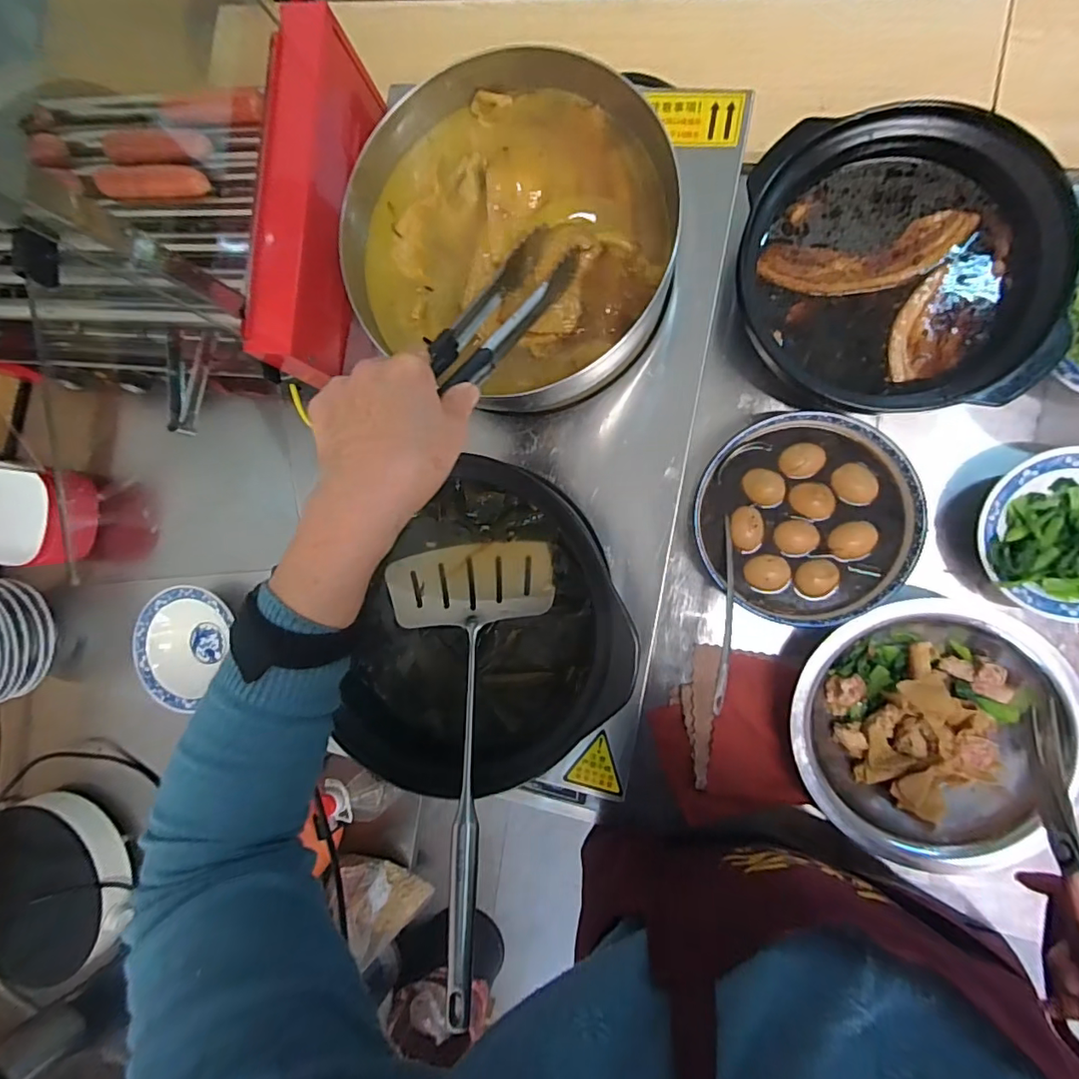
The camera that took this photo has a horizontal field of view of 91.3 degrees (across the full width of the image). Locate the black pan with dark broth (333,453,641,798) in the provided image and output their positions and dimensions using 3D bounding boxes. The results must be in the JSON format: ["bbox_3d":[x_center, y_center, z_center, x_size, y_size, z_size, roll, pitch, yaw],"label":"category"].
[{"bbox_3d":[-0.065,0.086,0.490,0.253,0.086,0.272,17,93,9],"label":"black pan with dark broth"}]

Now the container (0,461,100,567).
[{"bbox_3d":[-0.752,-0.038,0.769,0.206,0.099,0.149,5,90,10],"label":"container"}]

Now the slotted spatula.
[{"bbox_3d":[-0.069,0.170,0.448,0.161,0.030,0.357,-5,61,10],"label":"slotted spatula"}]

